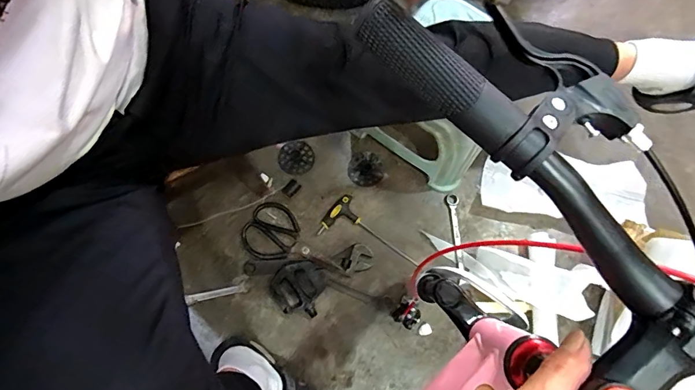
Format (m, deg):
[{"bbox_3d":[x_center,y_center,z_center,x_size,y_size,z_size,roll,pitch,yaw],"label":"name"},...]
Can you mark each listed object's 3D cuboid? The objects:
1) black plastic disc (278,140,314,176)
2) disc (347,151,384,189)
[{"bbox_3d":[-0.108,-0.078,0.883,0.076,0.005,0.075,0,73,-1],"label":"black plastic disc"},{"bbox_3d":[0.039,-0.054,0.877,0.075,0.008,0.073,0,73,-1],"label":"disc"}]

